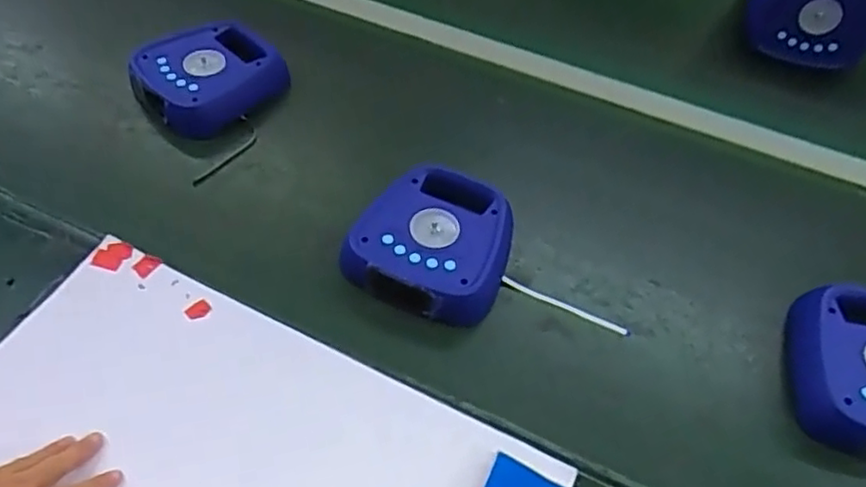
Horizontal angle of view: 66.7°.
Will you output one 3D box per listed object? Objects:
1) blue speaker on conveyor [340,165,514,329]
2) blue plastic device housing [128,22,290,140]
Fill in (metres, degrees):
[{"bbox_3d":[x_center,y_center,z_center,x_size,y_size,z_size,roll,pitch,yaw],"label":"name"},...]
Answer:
[{"bbox_3d":[0.000,0.000,0.698,0.165,0.041,0.171,19,54,11],"label":"blue speaker on conveyor"},{"bbox_3d":[-0.281,-0.209,0.841,0.126,0.077,0.163,37,59,23],"label":"blue plastic device housing"}]

